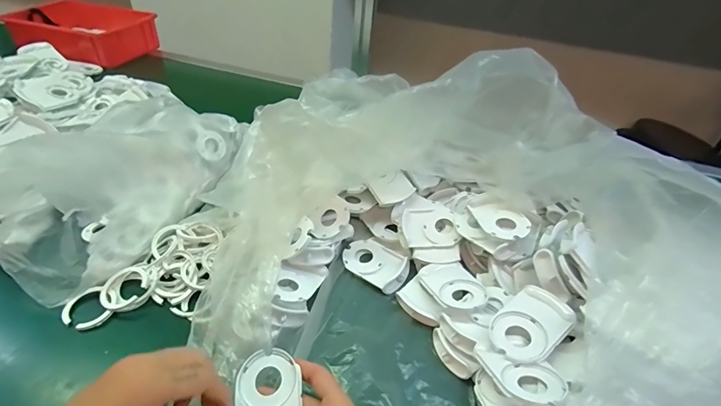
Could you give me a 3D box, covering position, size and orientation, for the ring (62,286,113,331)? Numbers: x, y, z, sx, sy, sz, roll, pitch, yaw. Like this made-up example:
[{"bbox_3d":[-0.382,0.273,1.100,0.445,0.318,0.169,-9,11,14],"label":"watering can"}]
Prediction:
[{"bbox_3d":[-0.290,0.111,0.414,0.042,0.011,0.041,-22,46,-30],"label":"ring"}]

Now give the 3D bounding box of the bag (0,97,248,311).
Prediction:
[{"bbox_3d":[-0.326,-0.045,0.540,0.236,0.086,0.330,23,42,20],"label":"bag"}]

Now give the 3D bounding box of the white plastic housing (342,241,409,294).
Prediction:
[{"bbox_3d":[0.019,0.074,0.495,0.082,0.017,0.054,29,44,26],"label":"white plastic housing"}]

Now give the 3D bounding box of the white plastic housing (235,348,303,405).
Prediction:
[{"bbox_3d":[-0.078,0.166,0.331,0.055,0.018,0.084,-3,39,-11],"label":"white plastic housing"}]

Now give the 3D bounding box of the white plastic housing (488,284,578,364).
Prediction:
[{"bbox_3d":[0.165,0.121,0.384,0.079,0.021,0.057,-35,47,-24],"label":"white plastic housing"}]

